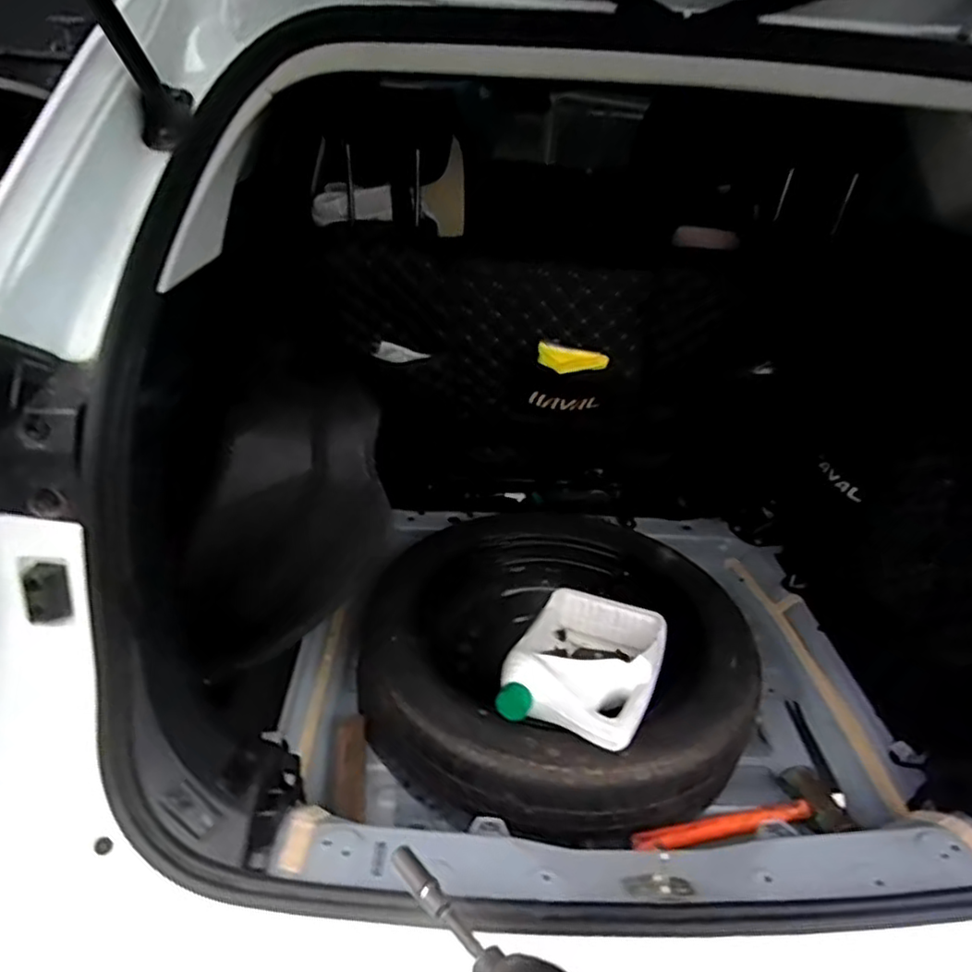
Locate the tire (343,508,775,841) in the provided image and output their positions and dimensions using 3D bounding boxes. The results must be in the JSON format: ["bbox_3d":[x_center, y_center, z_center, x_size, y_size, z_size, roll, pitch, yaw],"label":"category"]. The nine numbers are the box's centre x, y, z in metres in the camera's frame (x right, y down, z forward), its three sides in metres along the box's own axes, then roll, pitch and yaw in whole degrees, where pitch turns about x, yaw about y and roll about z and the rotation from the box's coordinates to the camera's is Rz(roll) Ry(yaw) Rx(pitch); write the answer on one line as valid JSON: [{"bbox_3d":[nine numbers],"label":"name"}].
[{"bbox_3d":[0.123,0.270,1.149,0.638,0.129,0.611,2,29,-1],"label":"tire"}]

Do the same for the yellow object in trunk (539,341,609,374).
[{"bbox_3d":[0.159,-0.231,1.220,0.123,0.042,0.032,1,29,-2],"label":"yellow object in trunk"}]

